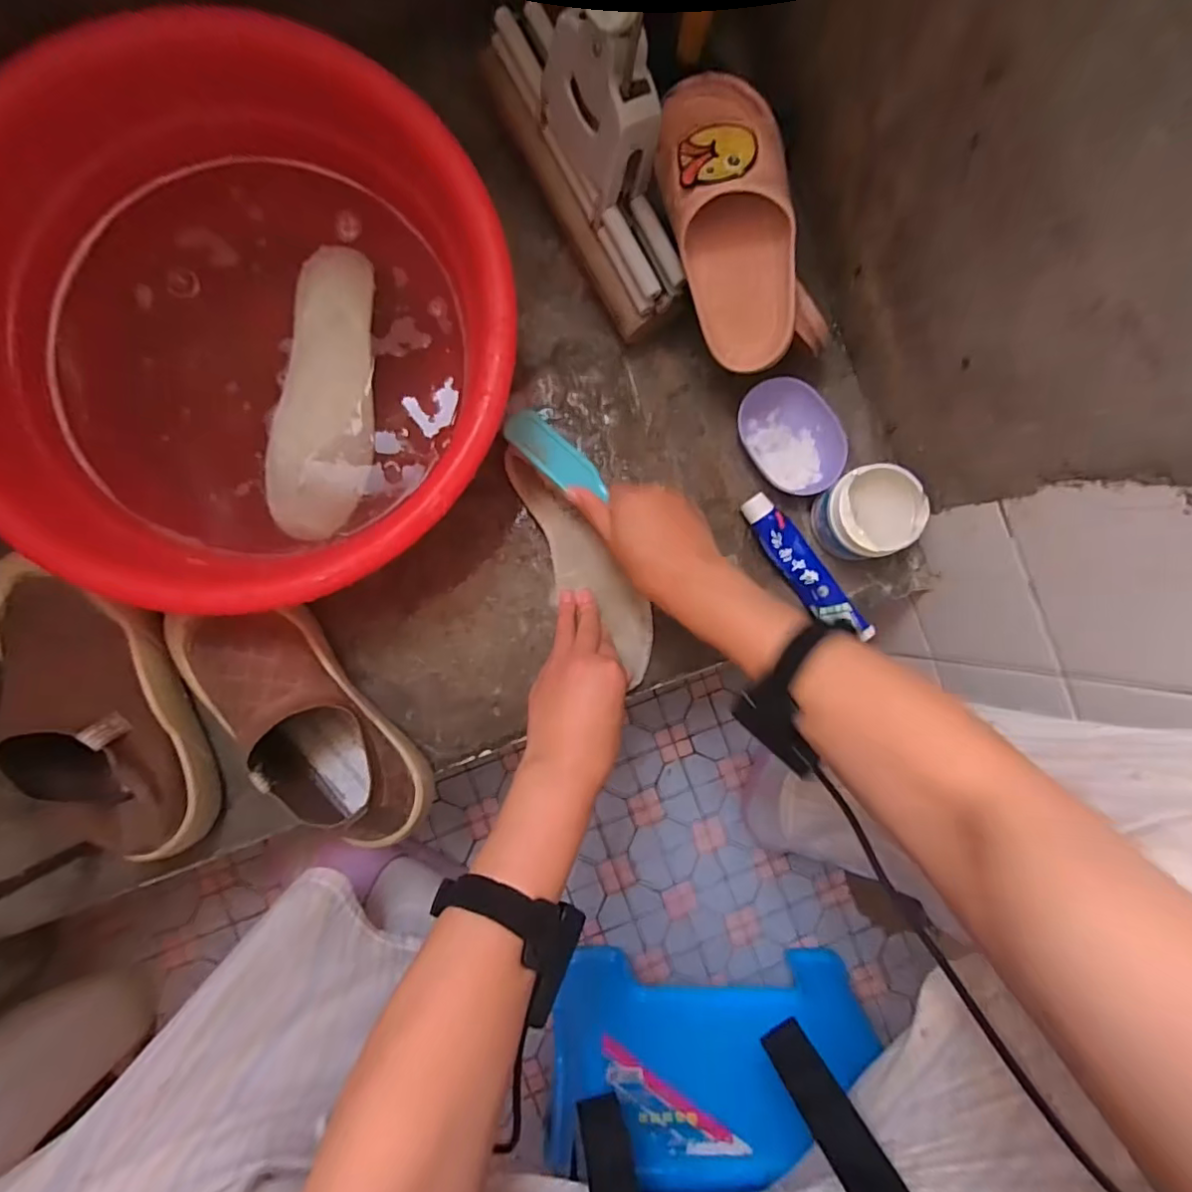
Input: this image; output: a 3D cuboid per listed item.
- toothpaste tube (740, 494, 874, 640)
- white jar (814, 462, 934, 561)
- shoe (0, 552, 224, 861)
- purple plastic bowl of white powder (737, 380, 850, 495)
[{"bbox_3d":[0.190,-0.023,0.533,0.035,0.024,0.162,-38,92,-5],"label":"toothpaste tube"},{"bbox_3d":[0.237,-0.072,0.508,0.074,0.051,0.074,0,89,-5],"label":"white jar"},{"bbox_3d":[-0.387,0.083,0.443,0.101,0.080,0.255,-28,91,-5],"label":"shoe"},{"bbox_3d":[0.180,-0.147,0.533,0.084,0.029,0.107,-34,92,-5],"label":"purple plastic bowl of white powder"}]

